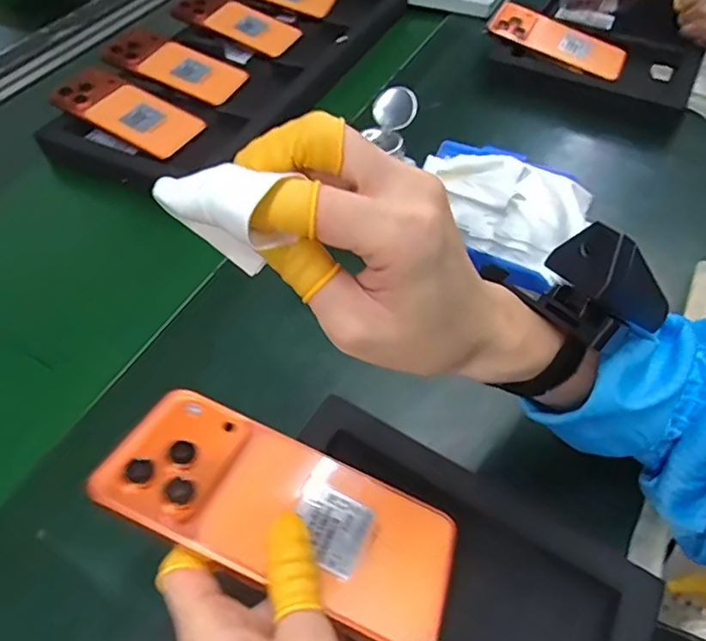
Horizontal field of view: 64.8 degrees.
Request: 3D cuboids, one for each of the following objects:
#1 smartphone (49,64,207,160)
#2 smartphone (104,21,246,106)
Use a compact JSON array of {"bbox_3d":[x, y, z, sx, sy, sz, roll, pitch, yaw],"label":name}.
[{"bbox_3d":[-0.247,-0.231,0.612,0.154,0.009,0.078,29,59,7],"label":"smartphone"},{"bbox_3d":[-0.212,-0.309,0.667,0.158,0.013,0.083,24,57,2],"label":"smartphone"}]

